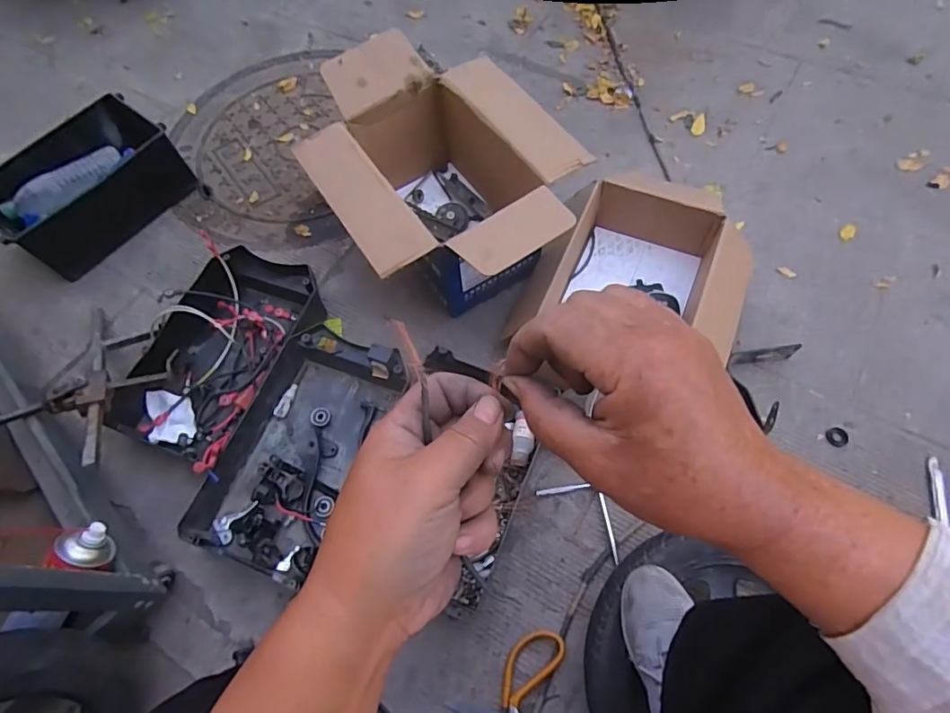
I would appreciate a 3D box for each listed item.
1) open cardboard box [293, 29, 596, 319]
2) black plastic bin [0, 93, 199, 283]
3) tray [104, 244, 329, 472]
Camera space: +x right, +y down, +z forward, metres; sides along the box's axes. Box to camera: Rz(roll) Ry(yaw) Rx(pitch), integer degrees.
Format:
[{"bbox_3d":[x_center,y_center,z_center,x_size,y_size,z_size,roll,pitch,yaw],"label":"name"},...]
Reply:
[{"bbox_3d":[-0.054,-0.281,0.869,0.358,0.226,0.468,-32,66,-12],"label":"open cardboard box"},{"bbox_3d":[-0.765,-0.337,1.026,0.226,0.134,0.331,37,71,20],"label":"black plastic bin"},{"bbox_3d":[-0.417,-0.004,0.863,0.239,0.085,0.356,16,65,12],"label":"tray"}]

